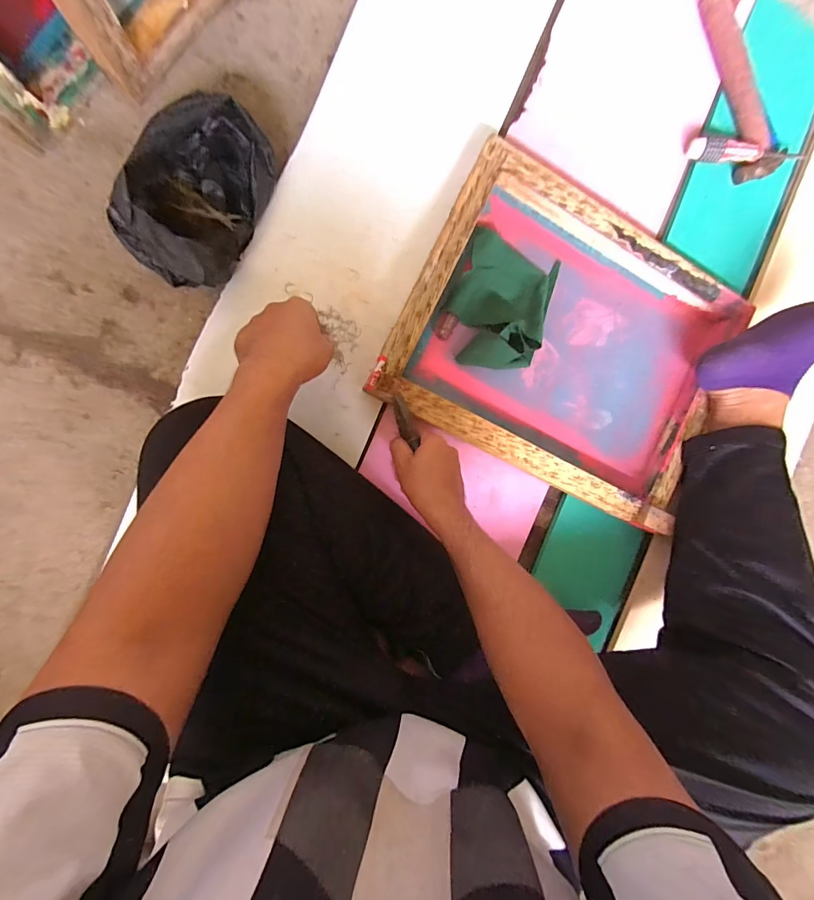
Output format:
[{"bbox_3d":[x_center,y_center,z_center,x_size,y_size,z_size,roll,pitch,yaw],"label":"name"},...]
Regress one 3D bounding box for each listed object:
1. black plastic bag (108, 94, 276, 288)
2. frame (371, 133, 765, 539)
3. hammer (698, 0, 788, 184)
[{"bbox_3d":[-0.237,-0.286,0.461,0.114,0.105,0.197,22,90,-9],"label":"black plastic bag"},{"bbox_3d":[0.223,-0.149,0.573,0.445,0.046,0.371,25,90,-9],"label":"frame"},{"bbox_3d":[0.498,-0.546,0.606,0.078,0.034,0.271,-19,96,-7],"label":"hammer"}]

